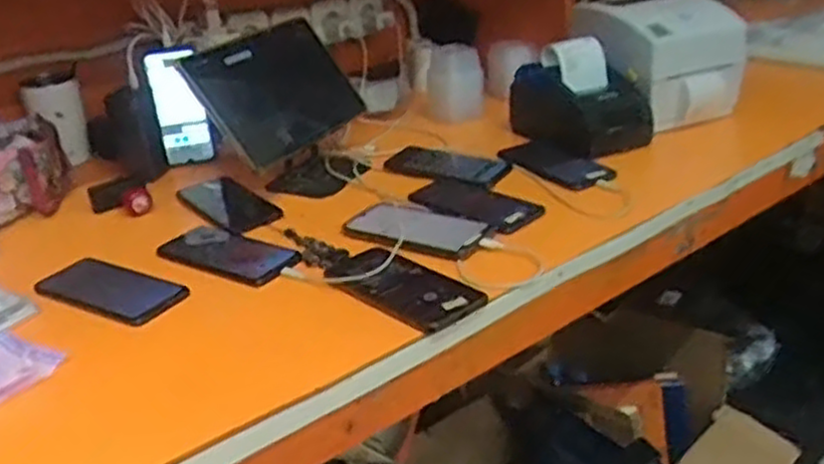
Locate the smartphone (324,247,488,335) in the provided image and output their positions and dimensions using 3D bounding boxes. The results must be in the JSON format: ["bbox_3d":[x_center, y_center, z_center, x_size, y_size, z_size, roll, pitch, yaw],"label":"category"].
[{"bbox_3d":[-0.010,0.051,0.790,0.083,0.011,0.187,-25,32,-35],"label":"smartphone"}]

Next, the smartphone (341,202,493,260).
[{"bbox_3d":[0.001,-0.006,0.886,0.175,0.013,0.086,13,31,33],"label":"smartphone"}]

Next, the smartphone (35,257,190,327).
[{"bbox_3d":[-0.331,0.061,0.840,0.186,0.012,0.082,12,31,32],"label":"smartphone"}]

